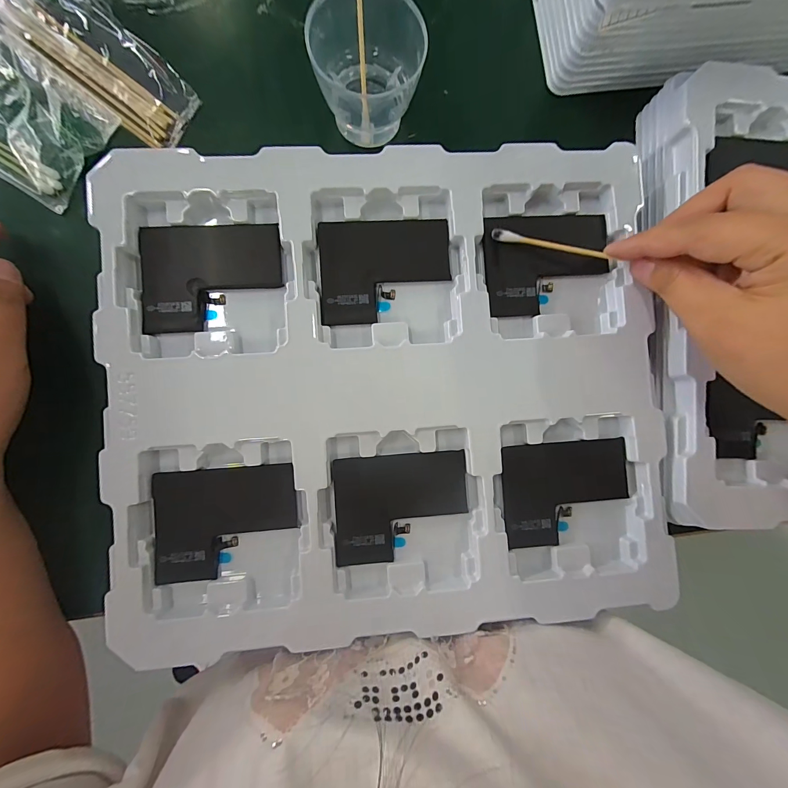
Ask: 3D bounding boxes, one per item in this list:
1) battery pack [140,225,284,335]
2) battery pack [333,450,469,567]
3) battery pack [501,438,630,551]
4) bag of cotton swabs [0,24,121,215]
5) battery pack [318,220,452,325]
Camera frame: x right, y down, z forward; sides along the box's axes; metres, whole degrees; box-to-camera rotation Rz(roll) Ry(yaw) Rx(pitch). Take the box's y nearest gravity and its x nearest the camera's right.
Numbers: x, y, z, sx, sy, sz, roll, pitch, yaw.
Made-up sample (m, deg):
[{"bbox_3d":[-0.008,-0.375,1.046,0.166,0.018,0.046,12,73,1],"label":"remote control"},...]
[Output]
[{"bbox_3d":[-0.104,-0.066,0.194,0.077,0.006,0.059,-3,89,-4],"label":"battery pack"},{"bbox_3d":[0.005,0.066,0.198,0.077,0.005,0.059,-4,89,-4],"label":"battery pack"},{"bbox_3d":[0.104,0.059,0.206,0.077,0.008,0.059,-3,89,-4],"label":"battery pack"},{"bbox_3d":[-0.230,-0.172,0.198,0.110,0.015,0.074,32,87,-3],"label":"bag of cotton swabs"},{"bbox_3d":[-0.004,-0.074,0.204,0.078,0.007,0.060,-4,89,-4],"label":"battery pack"}]

